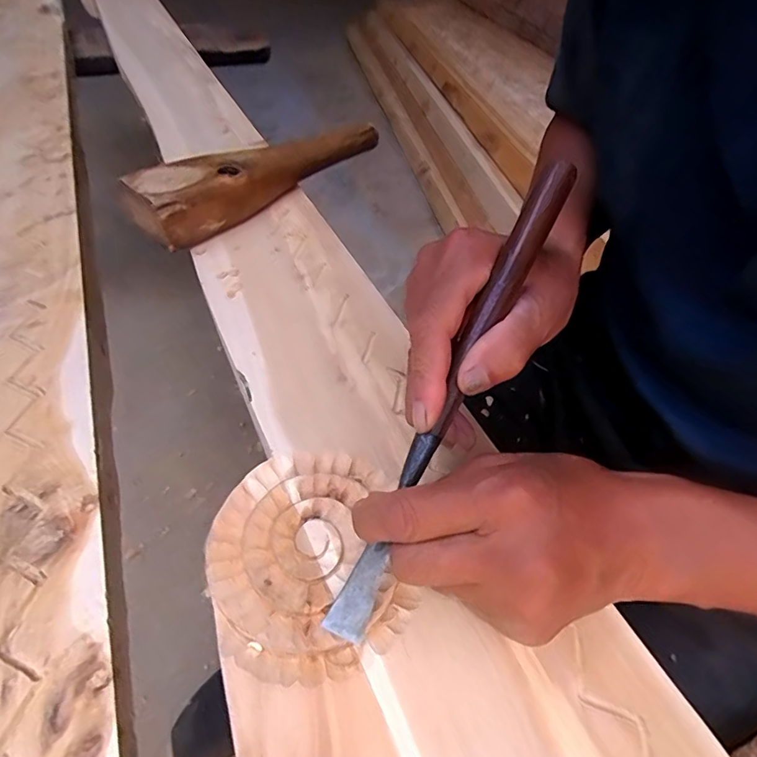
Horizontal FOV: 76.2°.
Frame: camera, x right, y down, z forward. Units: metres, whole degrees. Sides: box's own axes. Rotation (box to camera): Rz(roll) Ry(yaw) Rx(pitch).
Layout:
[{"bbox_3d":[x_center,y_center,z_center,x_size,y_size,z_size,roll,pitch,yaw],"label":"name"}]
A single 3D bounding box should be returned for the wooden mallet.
[{"bbox_3d":[-0.110,-0.206,0.473,0.061,0.049,0.277,32,54,20],"label":"wooden mallet"}]

